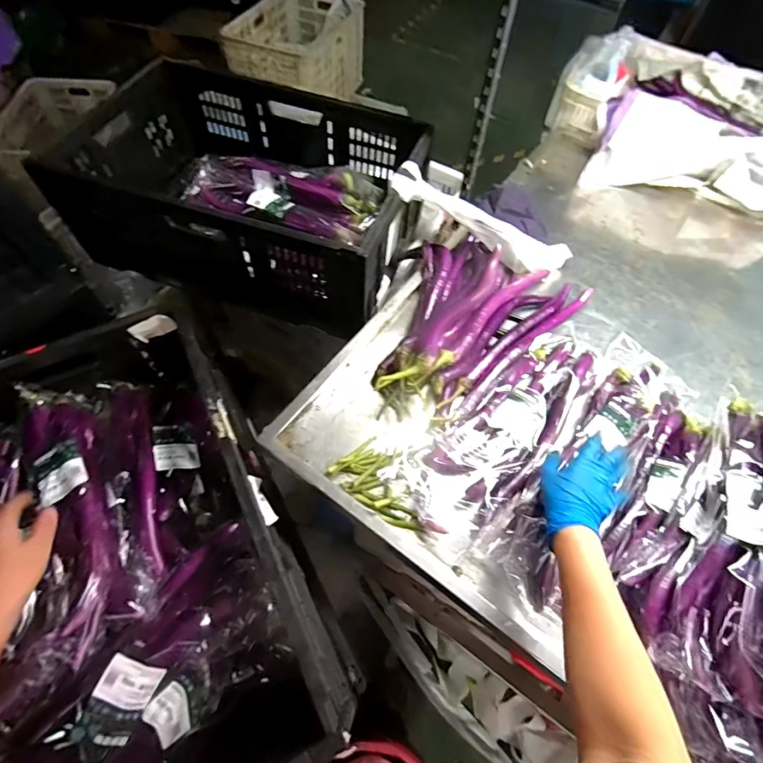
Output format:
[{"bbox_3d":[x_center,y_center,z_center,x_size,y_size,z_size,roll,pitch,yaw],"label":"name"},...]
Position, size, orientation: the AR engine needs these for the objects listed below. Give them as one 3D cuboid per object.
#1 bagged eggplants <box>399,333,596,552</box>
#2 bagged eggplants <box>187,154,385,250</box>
[{"bbox_3d":[0.206,0.074,0.638,0.368,0.070,0.142,-38,68,-22],"label":"bagged eggplants"},{"bbox_3d":[-0.201,-0.374,0.864,0.377,0.071,0.187,18,60,8],"label":"bagged eggplants"}]

